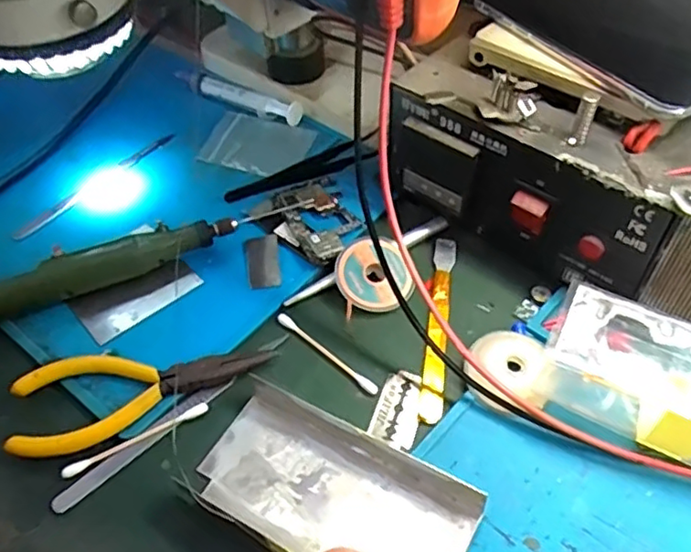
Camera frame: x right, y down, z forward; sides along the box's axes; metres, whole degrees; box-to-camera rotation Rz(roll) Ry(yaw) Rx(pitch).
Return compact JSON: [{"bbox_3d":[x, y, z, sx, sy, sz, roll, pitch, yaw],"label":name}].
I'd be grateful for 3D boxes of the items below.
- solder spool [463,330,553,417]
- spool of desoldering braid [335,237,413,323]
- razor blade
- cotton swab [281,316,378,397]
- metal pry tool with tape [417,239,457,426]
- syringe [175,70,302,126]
[{"bbox_3d":[0.080,0.046,0.311,0.038,0.017,0.043,-7,49,-2],"label":"solder spool"},{"bbox_3d":[0.015,0.000,0.354,0.044,0.007,0.044,5,62,-9],"label":"spool of desoldering braid"},{"bbox_3d":[0.028,0.065,0.310,0.023,0.004,0.041,15,52,16],"label":"razor blade"},{"bbox_3d":[-0.010,0.040,0.330,0.069,0.004,0.006,33,59,28],"label":"cotton swab"},{"bbox_3d":[0.051,0.025,0.341,0.013,0.006,0.119,6,50,9],"label":"metal pry tool with tape"},{"bbox_3d":[-0.081,-0.134,0.472,0.108,0.022,0.020,27,56,24],"label":"syringe"}]

